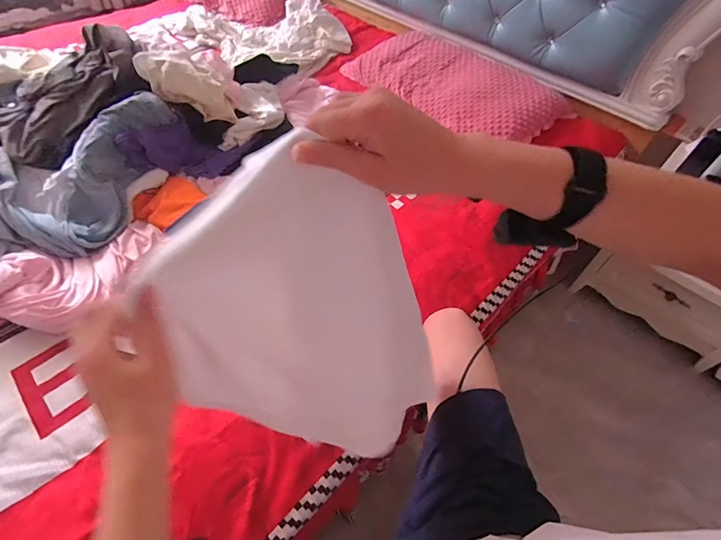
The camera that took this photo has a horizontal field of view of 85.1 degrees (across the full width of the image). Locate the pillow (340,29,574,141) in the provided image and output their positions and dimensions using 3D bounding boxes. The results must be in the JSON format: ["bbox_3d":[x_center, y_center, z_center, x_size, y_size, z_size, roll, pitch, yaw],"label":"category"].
[{"bbox_3d":[0.311,-0.634,1.299,0.693,0.094,0.368,38,60,23],"label":"pillow"}]

